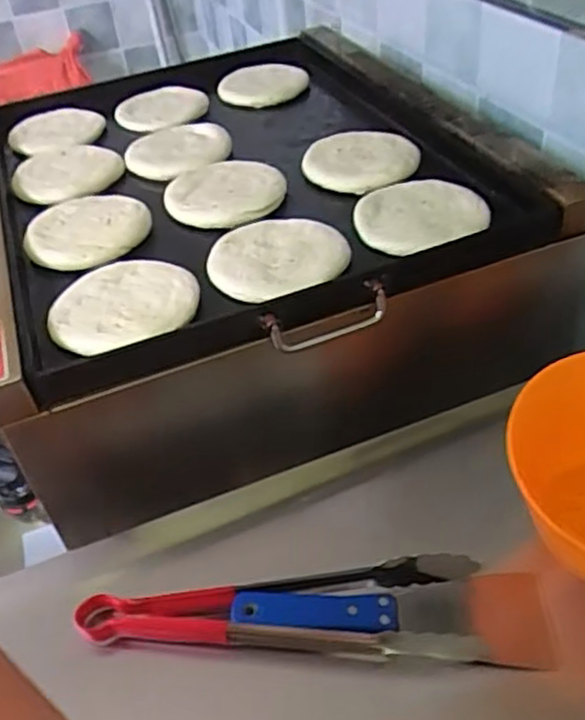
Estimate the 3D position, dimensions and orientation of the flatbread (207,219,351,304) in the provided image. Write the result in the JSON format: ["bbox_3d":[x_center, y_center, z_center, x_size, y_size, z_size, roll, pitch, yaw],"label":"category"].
[{"bbox_3d":[-0.018,-0.099,0.665,0.135,0.017,0.132,-4,41,4],"label":"flatbread"}]

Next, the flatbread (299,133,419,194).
[{"bbox_3d":[0.077,-0.229,0.813,0.125,0.018,0.125,-4,41,4],"label":"flatbread"}]

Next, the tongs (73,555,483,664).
[{"bbox_3d":[-0.012,0.178,0.515,0.284,0.033,0.065,-1,41,8],"label":"tongs"}]

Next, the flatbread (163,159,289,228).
[{"bbox_3d":[-0.075,-0.188,0.775,0.125,0.016,0.129,-4,41,4],"label":"flatbread"}]

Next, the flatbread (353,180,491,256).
[{"bbox_3d":[0.130,-0.148,0.708,0.129,0.011,0.126,-4,41,4],"label":"flatbread"}]

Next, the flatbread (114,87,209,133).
[{"bbox_3d":[-0.191,-0.362,1.008,0.135,0.018,0.122,22,49,30],"label":"flatbread"}]

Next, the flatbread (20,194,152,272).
[{"bbox_3d":[-0.215,-0.138,0.737,0.126,0.014,0.126,-15,41,-8],"label":"flatbread"}]

